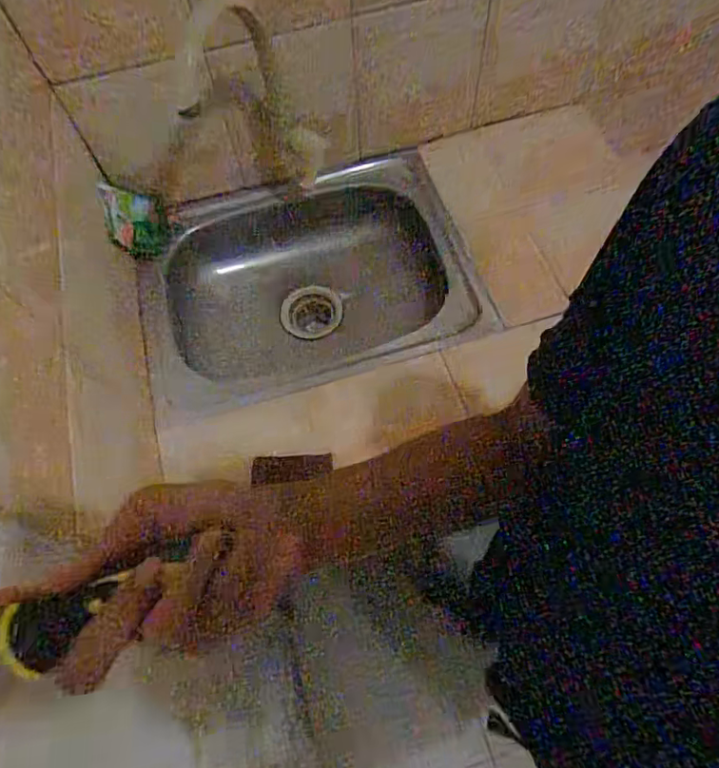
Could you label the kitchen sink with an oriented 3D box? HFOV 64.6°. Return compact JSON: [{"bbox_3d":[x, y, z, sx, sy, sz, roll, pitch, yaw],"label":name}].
[{"bbox_3d":[-0.081,-0.145,0.902,0.497,0.185,0.348,-16,65,-5],"label":"kitchen sink"}]

